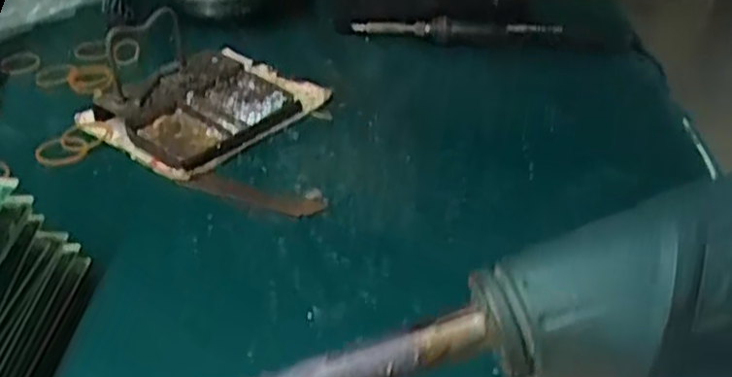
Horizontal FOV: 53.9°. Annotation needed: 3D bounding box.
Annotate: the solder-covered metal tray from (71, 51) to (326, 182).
[{"bbox_3d":[-0.114,-0.067,0.527,0.114,0.030,0.146,27,42,31],"label":"solder-covered metal tray"}]

